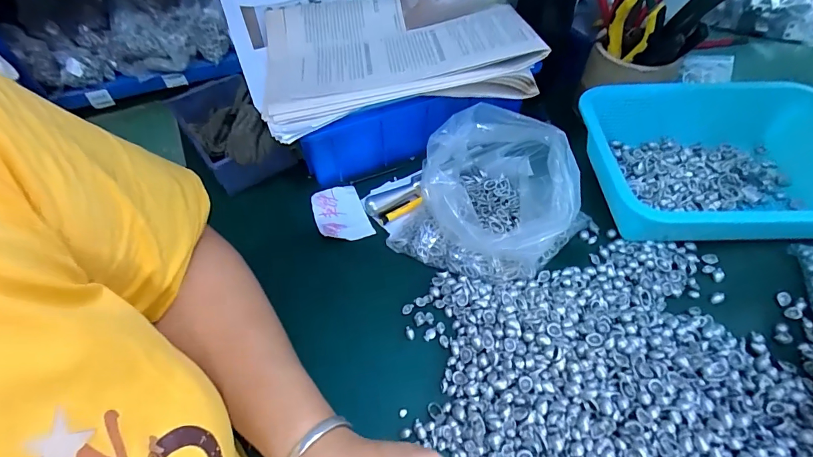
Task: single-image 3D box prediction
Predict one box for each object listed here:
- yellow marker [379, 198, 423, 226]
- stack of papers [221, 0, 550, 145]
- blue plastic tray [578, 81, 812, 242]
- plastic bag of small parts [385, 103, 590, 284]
[{"bbox_3d":[-0.005,-0.018,0.443,0.051,0.009,0.011,-24,55,-13],"label":"yellow marker"},{"bbox_3d":[-0.042,-0.238,0.490,0.318,0.051,0.332,-16,52,-11],"label":"stack of papers"},{"bbox_3d":[0.331,-0.071,0.429,0.261,0.068,0.174,-4,53,2],"label":"blue plastic tray"},{"bbox_3d":[0.090,-0.037,0.405,0.156,0.088,0.175,29,61,22],"label":"plastic bag of small parts"}]

